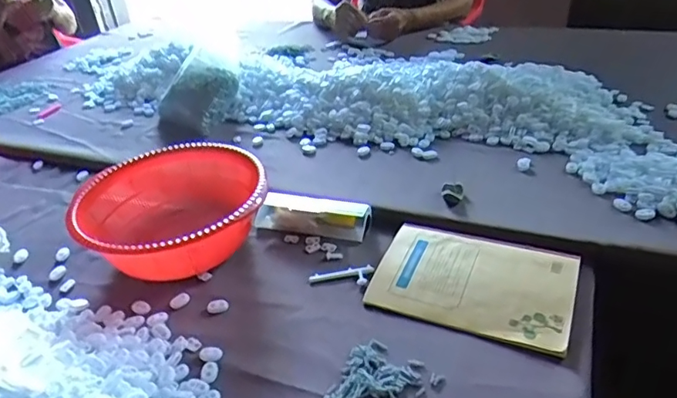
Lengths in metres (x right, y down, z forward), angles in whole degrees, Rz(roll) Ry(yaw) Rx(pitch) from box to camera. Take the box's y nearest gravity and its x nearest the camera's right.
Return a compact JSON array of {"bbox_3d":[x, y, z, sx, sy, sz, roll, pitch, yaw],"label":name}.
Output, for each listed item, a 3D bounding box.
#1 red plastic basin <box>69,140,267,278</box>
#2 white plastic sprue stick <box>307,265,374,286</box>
[{"bbox_3d":[-0.206,0.018,0.676,0.226,0.084,0.241,-4,33,3],"label":"red plastic basin"},{"bbox_3d":[0.002,0.089,0.612,0.076,0.007,0.025,-3,33,5],"label":"white plastic sprue stick"}]

